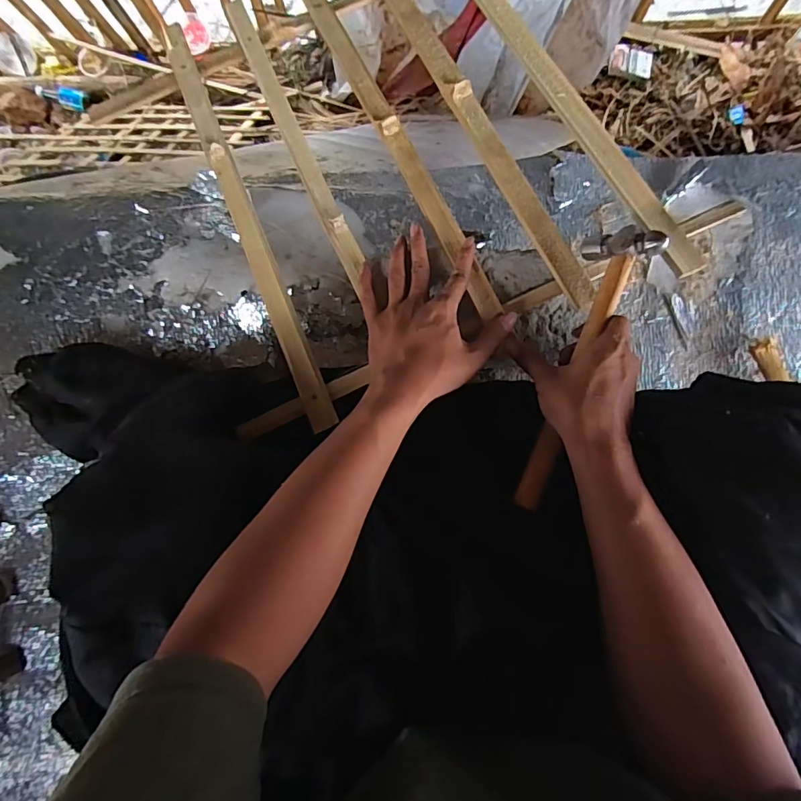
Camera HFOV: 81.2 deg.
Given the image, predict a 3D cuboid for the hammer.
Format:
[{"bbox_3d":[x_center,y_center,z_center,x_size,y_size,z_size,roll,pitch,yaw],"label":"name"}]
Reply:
[{"bbox_3d":[0.157,-0.030,0.420,0.053,0.057,0.264,22,86,4],"label":"hammer"}]

